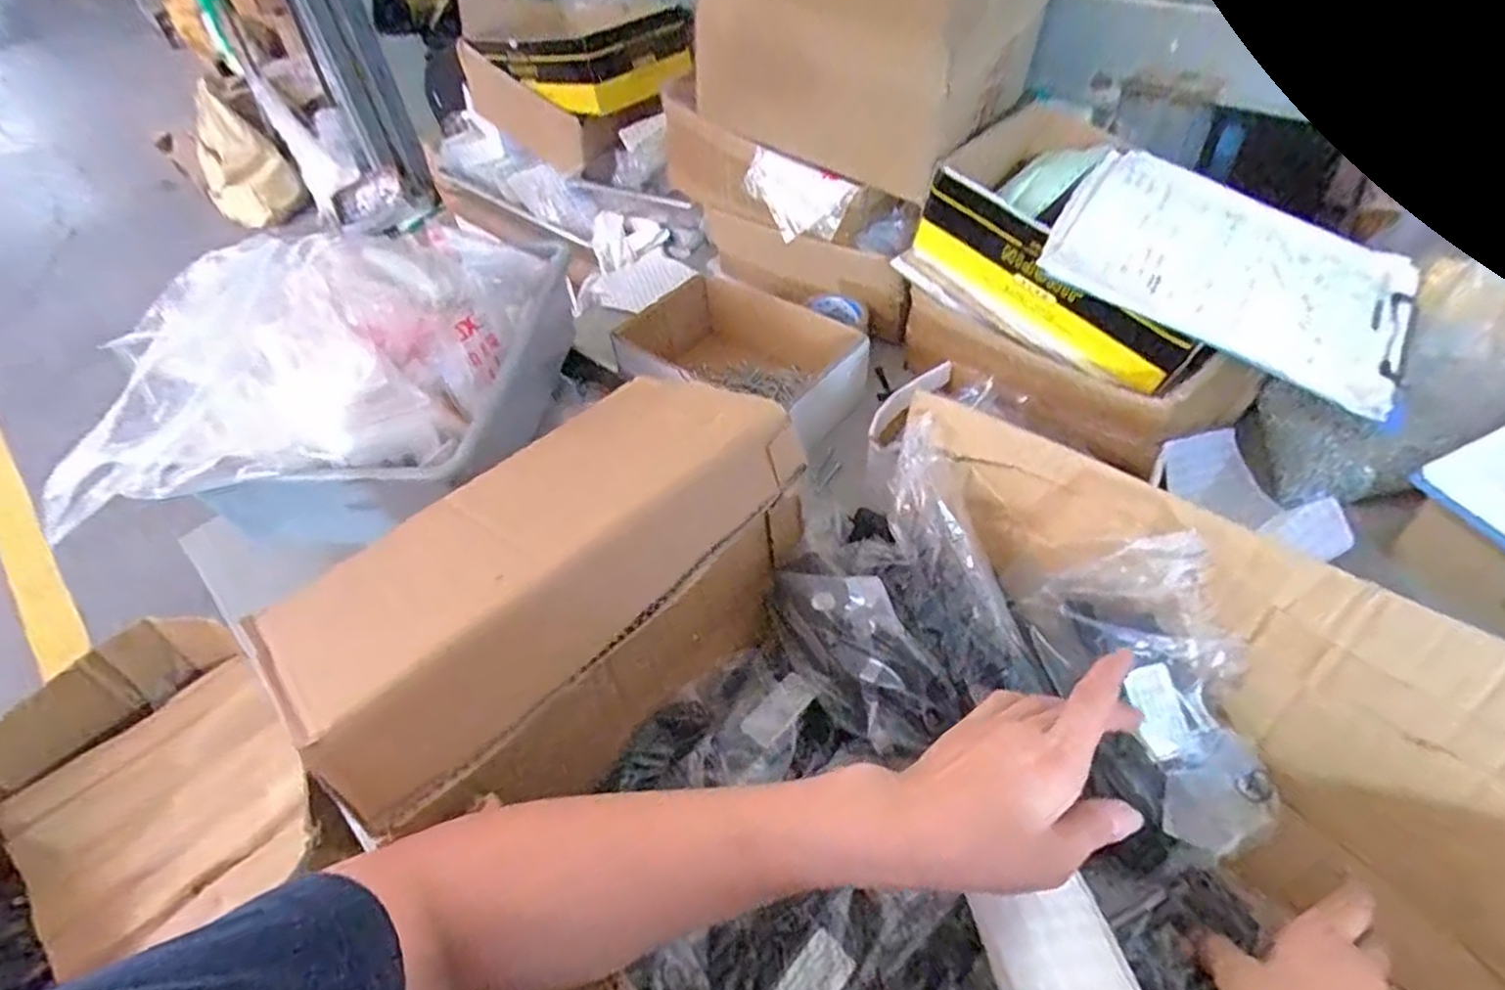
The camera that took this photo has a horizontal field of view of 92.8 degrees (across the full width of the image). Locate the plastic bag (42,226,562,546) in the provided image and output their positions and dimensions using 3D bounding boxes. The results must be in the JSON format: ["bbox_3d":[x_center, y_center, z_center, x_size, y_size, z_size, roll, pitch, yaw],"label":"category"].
[{"bbox_3d":[-0.396,-0.162,0.658,0.337,0.141,0.373,-2,47,5],"label":"plastic bag"}]

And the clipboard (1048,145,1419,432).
[{"bbox_3d":[0.441,-0.209,0.659,0.307,0.018,0.230,32,62,12],"label":"clipboard"}]

